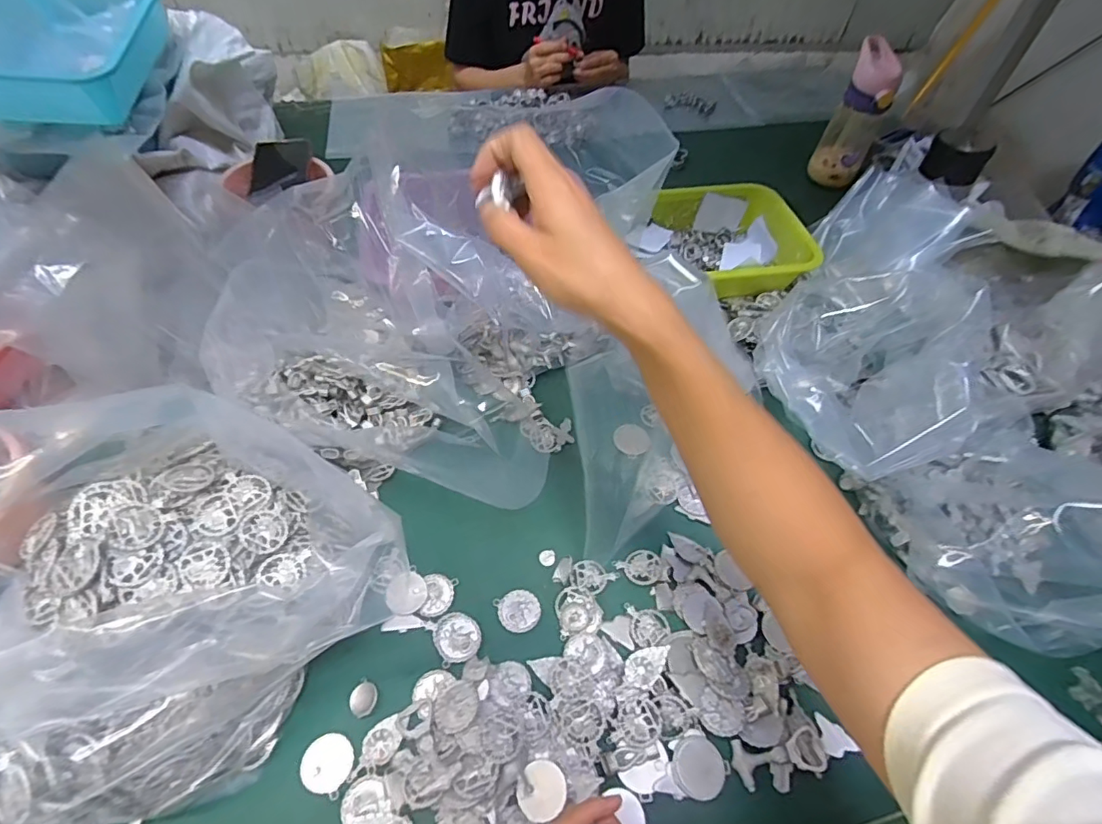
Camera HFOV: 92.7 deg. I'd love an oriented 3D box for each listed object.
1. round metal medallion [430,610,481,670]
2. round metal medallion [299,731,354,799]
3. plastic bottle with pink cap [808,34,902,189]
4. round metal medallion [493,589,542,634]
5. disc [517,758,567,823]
[{"bbox_3d":[-0.082,0.196,0.459,0.039,0.007,0.043,-16,50,-19],"label":"round metal medallion"},{"bbox_3d":[-0.172,0.270,0.403,0.038,0.004,0.038,2,55,-3],"label":"round metal medallion"},{"bbox_3d":[0.498,-0.475,0.859,0.083,0.193,0.083,24,57,13],"label":"plastic bottle with pink cap"},{"bbox_3d":[-0.028,0.179,0.475,0.037,0.004,0.037,2,55,-3],"label":"round metal medallion"},{"bbox_3d":[-0.007,0.278,0.386,0.035,0.008,0.036,2,56,-3],"label":"disc"}]

